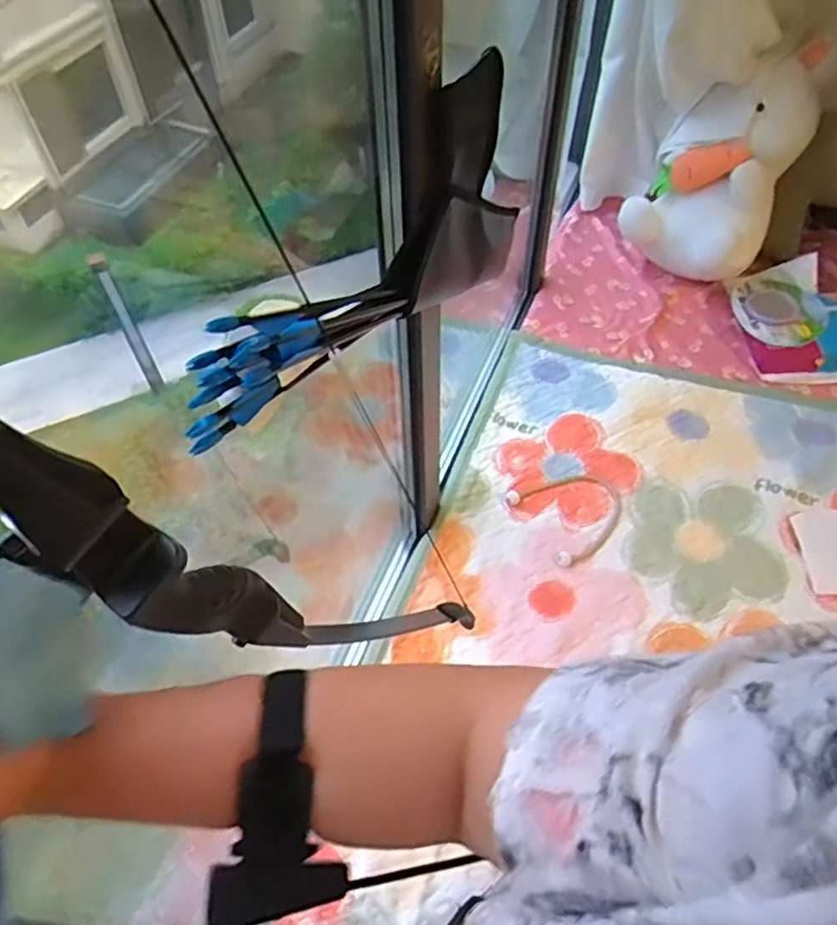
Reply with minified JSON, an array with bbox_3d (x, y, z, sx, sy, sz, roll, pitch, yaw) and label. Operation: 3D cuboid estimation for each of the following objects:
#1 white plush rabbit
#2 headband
[{"bbox_3d":[0.684,-0.672,1.541,0.321,0.495,0.197,20,56,16],"label":"white plush rabbit"},{"bbox_3d":[0.297,0.092,1.270,0.193,0.019,0.174,-26,56,-17],"label":"headband"}]

